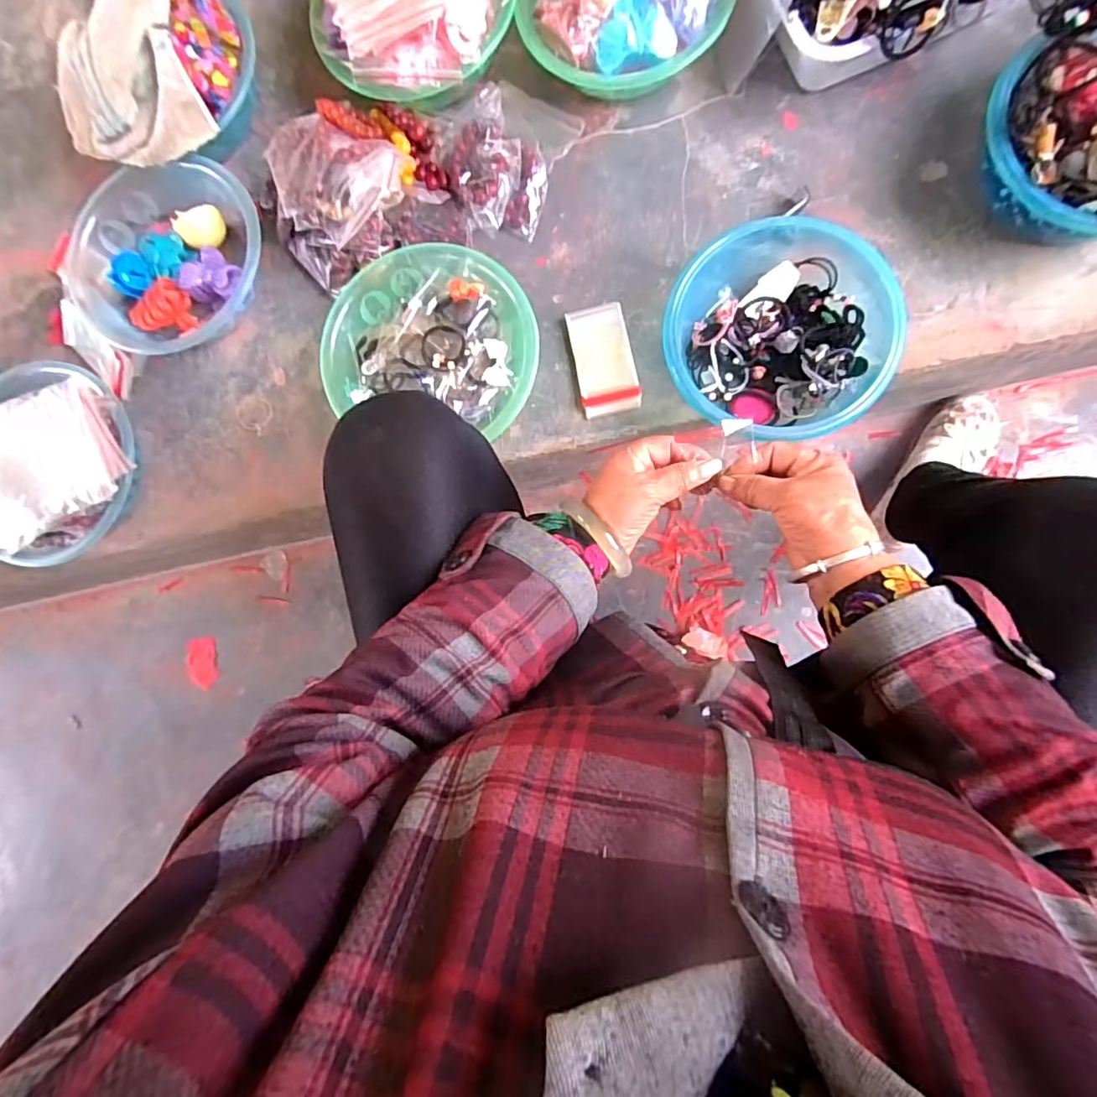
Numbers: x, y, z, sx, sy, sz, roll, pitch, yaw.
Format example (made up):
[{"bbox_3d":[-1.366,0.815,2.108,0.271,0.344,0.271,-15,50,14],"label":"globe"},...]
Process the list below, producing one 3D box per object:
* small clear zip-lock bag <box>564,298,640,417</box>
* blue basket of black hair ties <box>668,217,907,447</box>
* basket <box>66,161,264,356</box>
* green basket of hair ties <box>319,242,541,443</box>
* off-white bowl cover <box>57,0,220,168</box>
[{"bbox_3d":[0.065,-0.218,0.636,0.067,0.015,0.122,-11,86,5],"label":"small clear zip-lock bag"},{"bbox_3d":[0.238,-0.234,0.585,0.225,0.081,0.229,0,87,6],"label":"blue basket of black hair ties"},{"bbox_3d":[-0.457,-0.348,0.677,0.226,0.071,0.244,0,87,6],"label":"basket"},{"bbox_3d":[-0.123,-0.236,0.629,0.238,0.071,0.217,12,88,7],"label":"green basket of hair ties"},{"bbox_3d":[-0.492,-0.539,0.623,0.174,0.049,0.194,-16,85,5],"label":"off-white bowl cover"}]

